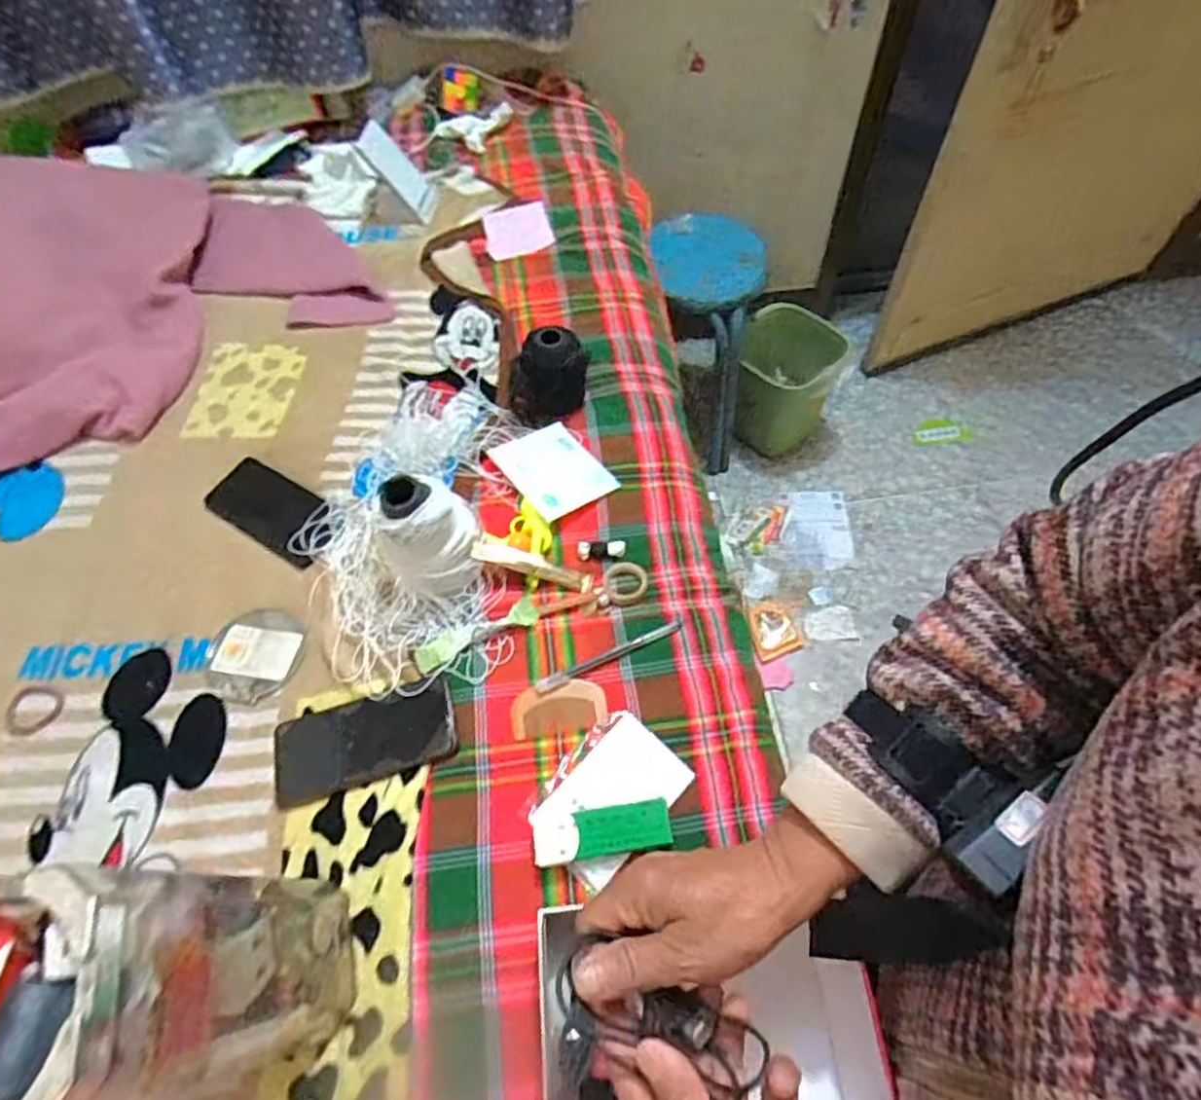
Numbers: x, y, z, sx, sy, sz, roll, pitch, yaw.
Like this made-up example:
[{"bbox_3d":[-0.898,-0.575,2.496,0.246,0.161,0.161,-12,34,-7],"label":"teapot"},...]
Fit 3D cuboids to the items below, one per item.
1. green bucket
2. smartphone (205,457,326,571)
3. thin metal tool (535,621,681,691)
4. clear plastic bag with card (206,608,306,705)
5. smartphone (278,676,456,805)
[{"bbox_3d":[0.419,-0.378,1.516,0.208,0.266,0.219,-1,62,3],"label":"green bucket"},{"bbox_3d":[-0.366,-0.046,0.737,0.163,0.009,0.079,28,65,17],"label":"smartphone"},{"bbox_3d":[0.009,0.100,0.621,0.146,0.008,0.012,-23,62,-10],"label":"thin metal tool"},{"bbox_3d":[-0.339,0.101,0.652,0.087,0.011,0.090,24,64,15],"label":"clear plastic bag with card"},{"bbox_3d":[-0.214,0.170,0.595,0.162,0.012,0.075,-15,61,-6],"label":"smartphone"}]

